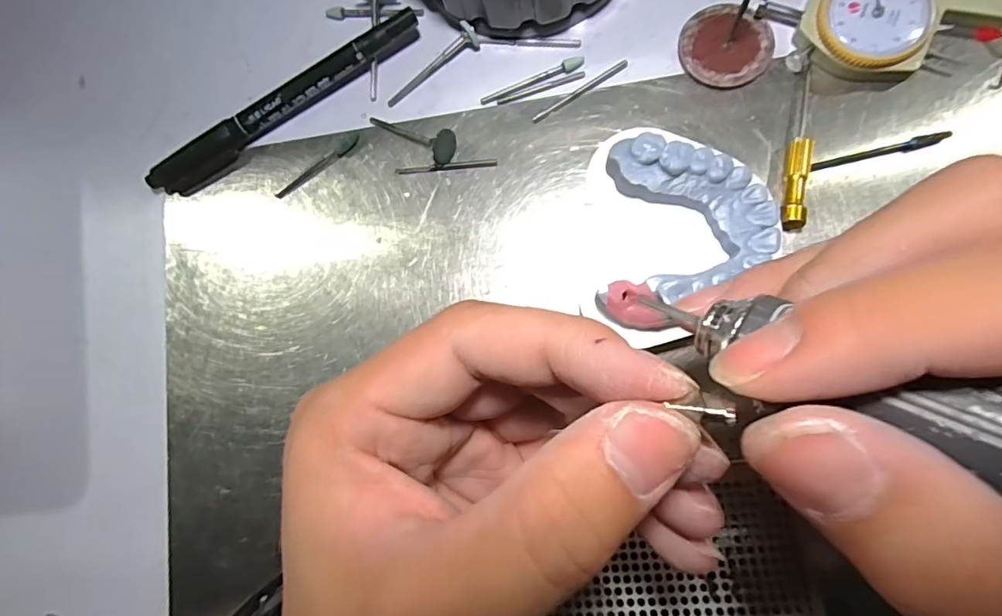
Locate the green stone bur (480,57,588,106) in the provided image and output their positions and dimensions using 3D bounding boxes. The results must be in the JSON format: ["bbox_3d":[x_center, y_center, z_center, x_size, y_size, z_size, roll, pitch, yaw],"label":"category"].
[{"bbox_3d":[0.013,-0.094,0.206,0.044,0.004,0.004,-20,83,6],"label":"green stone bur"}]

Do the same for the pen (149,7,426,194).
[{"bbox_3d":[-0.093,-0.086,0.216,0.134,0.015,0.012,-29,80,5],"label":"pen"}]

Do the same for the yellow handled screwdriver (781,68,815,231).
[{"bbox_3d":[0.109,-0.059,0.182,0.007,0.007,0.062,10,86,10],"label":"yellow handled screwdriver"}]

